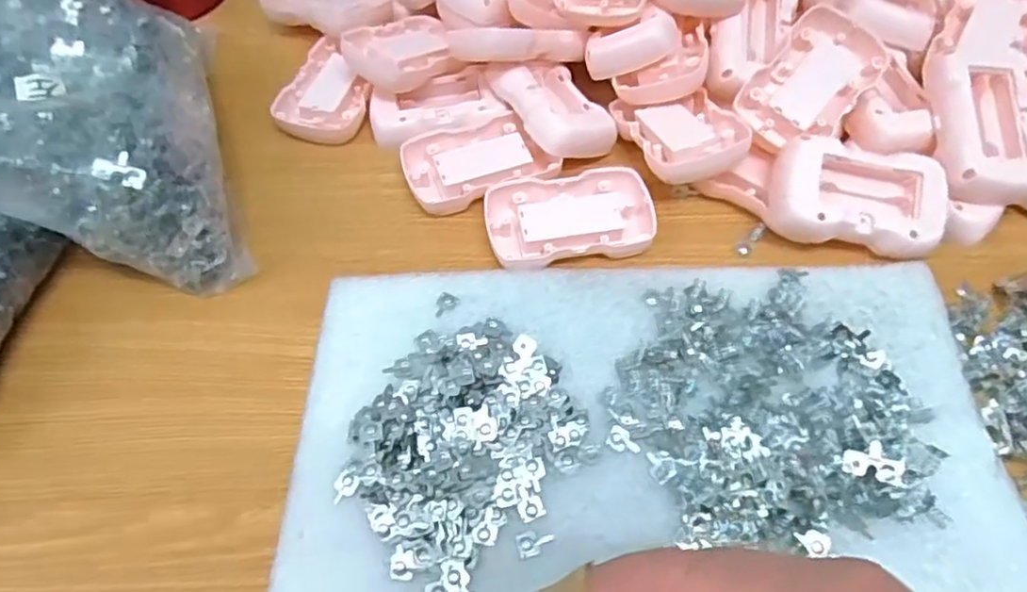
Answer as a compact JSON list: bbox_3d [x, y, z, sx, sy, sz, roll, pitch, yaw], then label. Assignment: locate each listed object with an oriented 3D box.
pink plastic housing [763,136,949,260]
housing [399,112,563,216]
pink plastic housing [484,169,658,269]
[{"bbox_3d":[0.181,-0.050,0.344,0.088,0.019,0.052,10,81,-3],"label":"pink plastic housing"},{"bbox_3d":[-0.021,-0.078,0.382,0.082,0.009,0.054,-19,58,-10],"label":"housing"},{"bbox_3d":[0.030,-0.043,0.356,0.087,0.009,0.053,-8,59,-3],"label":"pink plastic housing"}]

